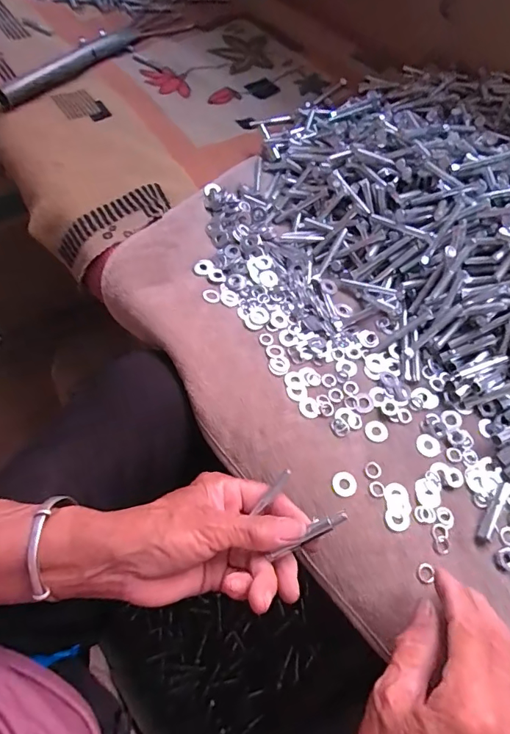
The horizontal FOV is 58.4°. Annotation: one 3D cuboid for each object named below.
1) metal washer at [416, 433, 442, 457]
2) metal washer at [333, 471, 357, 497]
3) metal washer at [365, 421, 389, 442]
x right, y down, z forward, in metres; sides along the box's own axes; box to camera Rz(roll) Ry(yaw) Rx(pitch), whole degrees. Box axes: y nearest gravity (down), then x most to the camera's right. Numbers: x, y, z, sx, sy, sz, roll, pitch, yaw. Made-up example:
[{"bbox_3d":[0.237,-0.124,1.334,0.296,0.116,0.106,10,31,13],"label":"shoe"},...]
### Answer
[{"bbox_3d":[0.133,0.059,0.348,0.018,0.004,0.018,0,61,-1],"label":"metal washer"},{"bbox_3d":[0.064,0.085,0.328,0.017,0.005,0.017,0,61,-1],"label":"metal washer"},{"bbox_3d":[0.094,0.050,0.353,0.017,0.004,0.017,3,66,-1],"label":"metal washer"}]

